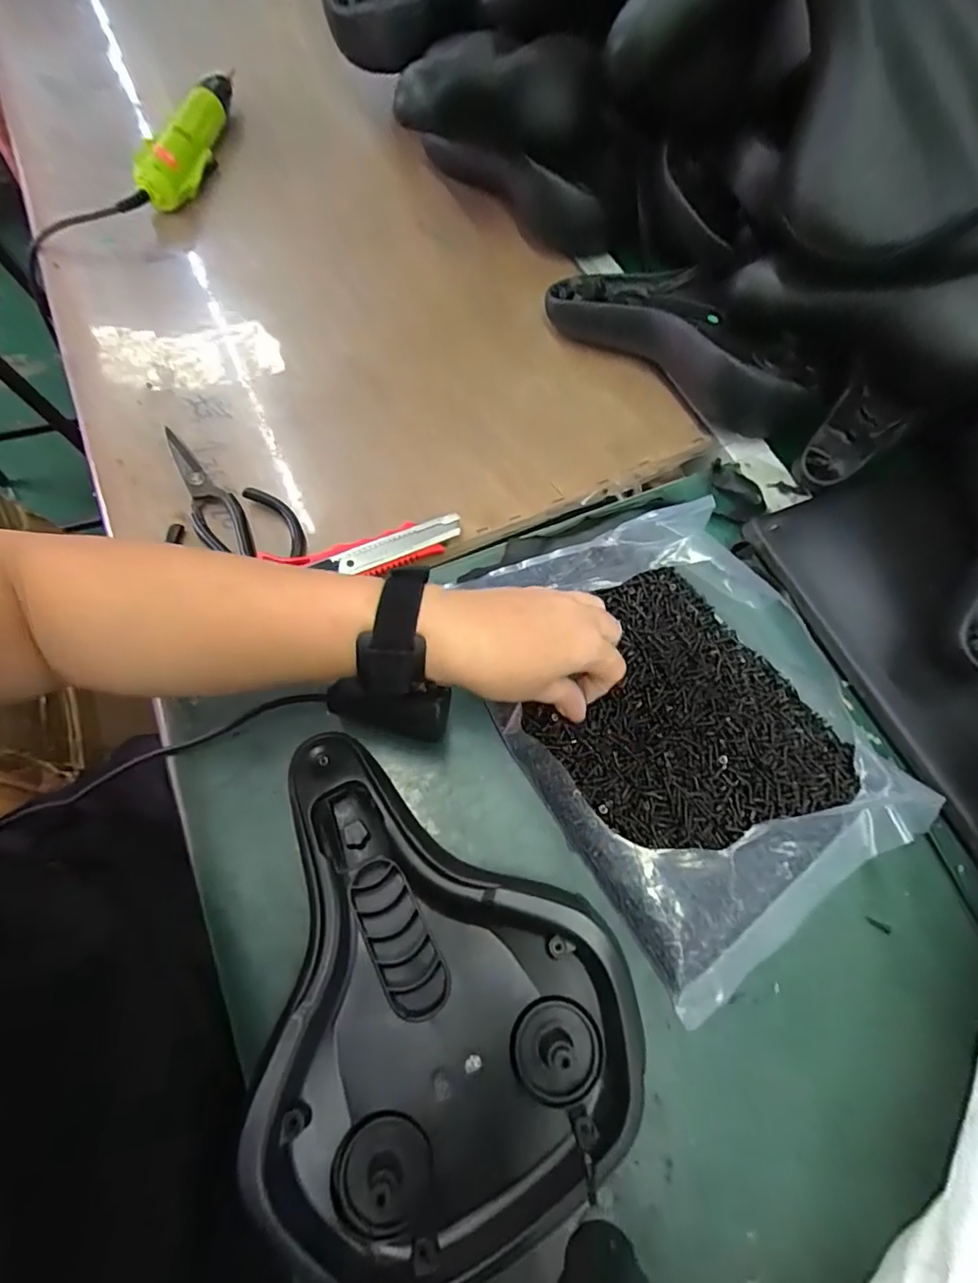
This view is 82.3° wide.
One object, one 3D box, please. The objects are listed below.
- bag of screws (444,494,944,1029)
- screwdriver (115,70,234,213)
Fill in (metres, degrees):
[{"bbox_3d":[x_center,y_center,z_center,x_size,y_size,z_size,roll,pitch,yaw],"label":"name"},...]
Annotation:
[{"bbox_3d":[0.130,0.037,0.373,0.225,0.056,0.297,-29,71,-15],"label":"bag of screws"},{"bbox_3d":[-0.327,-0.545,0.601,0.050,0.051,0.258,7,66,0],"label":"screwdriver"}]

